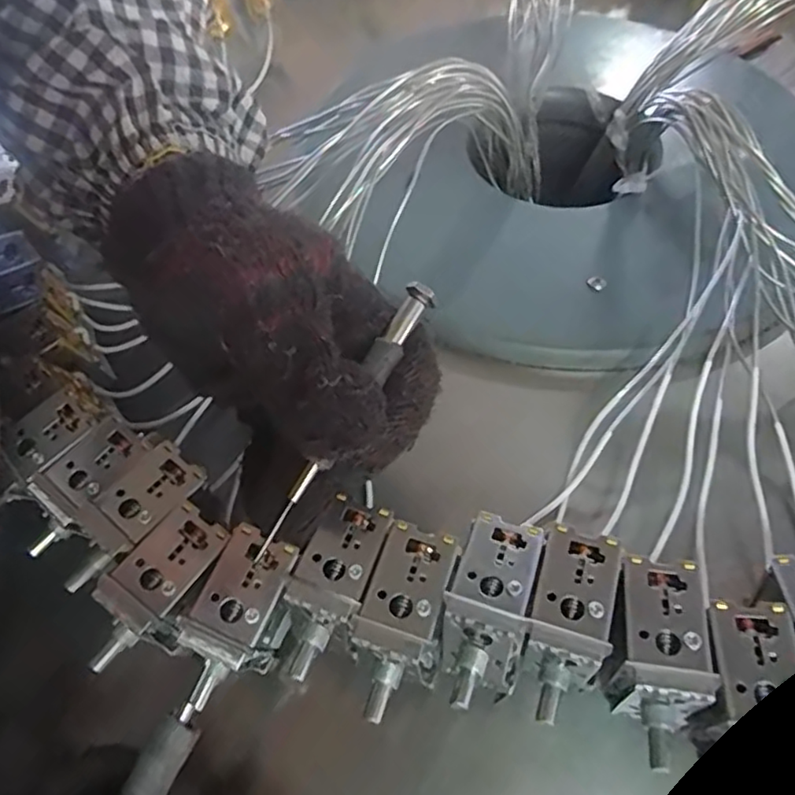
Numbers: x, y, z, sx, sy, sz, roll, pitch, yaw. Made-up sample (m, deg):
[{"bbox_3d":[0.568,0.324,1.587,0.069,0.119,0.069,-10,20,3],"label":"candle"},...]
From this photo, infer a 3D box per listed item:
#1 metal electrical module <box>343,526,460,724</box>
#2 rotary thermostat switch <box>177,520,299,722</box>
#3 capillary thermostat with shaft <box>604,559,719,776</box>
[{"bbox_3d":[0.000,0.065,0.185,0.023,0.017,0.051,17,60,14],"label":"metal electrical module"},{"bbox_3d":[-0.049,0.068,0.190,0.026,0.019,0.052,12,59,11],"label":"rotary thermostat switch"},{"bbox_3d":[0.074,0.078,0.185,0.023,0.035,0.051,11,59,10],"label":"capillary thermostat with shaft"}]

